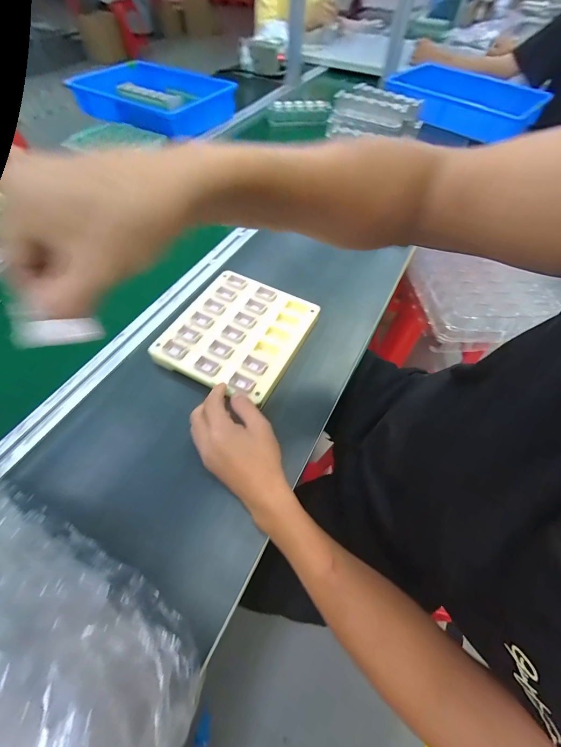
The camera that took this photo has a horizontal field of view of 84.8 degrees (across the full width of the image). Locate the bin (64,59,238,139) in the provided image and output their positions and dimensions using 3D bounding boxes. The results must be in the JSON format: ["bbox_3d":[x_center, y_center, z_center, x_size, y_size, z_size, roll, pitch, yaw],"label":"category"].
[{"bbox_3d":[-0.387,-0.838,0.918,0.434,0.090,0.311,33,63,19],"label":"bin"}]

